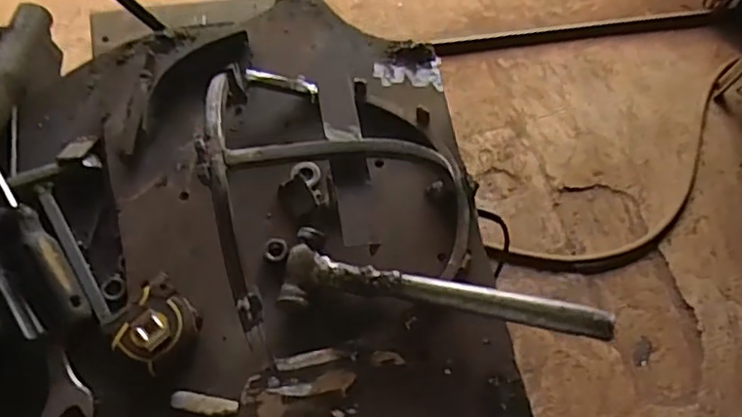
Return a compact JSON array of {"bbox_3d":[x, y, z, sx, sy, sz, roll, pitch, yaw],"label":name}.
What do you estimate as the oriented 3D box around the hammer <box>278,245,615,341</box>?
[{"bbox_3d":[0.052,0.061,0.464,0.234,0.033,0.043,8,62,0],"label":"hammer"}]

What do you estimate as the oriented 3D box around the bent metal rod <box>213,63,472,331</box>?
[{"bbox_3d":[-0.020,-0.028,0.466,0.201,0.113,0.180,-14,65,-11],"label":"bent metal rod"}]

